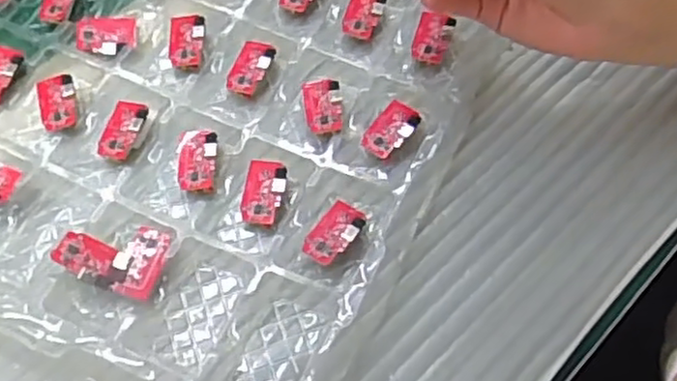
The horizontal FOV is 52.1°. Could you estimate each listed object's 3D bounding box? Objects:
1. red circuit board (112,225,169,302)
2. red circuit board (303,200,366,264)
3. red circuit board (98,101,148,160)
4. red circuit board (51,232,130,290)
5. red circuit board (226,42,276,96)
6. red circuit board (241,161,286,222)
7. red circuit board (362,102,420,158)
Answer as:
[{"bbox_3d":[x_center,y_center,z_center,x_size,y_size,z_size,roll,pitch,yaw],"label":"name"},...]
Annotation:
[{"bbox_3d":[-0.098,0.036,0.353,0.019,0.010,0.038,9,63,4],"label":"red circuit board"},{"bbox_3d":[-0.003,0.022,0.359,0.022,0.010,0.035,35,68,17],"label":"red circuit board"},{"bbox_3d":[-0.120,-0.034,0.384,0.021,0.010,0.033,20,64,10],"label":"red circuit board"},{"bbox_3d":[-0.124,0.035,0.348,0.035,0.010,0.020,22,65,11],"label":"red circuit board"},{"bbox_3d":[-0.051,-0.072,0.405,0.021,0.005,0.034,14,68,20],"label":"red circuit board"},{"bbox_3d":[-0.040,0.000,0.372,0.022,0.006,0.036,5,76,11],"label":"red circuit board"},{"bbox_3d":[0.031,-0.034,0.387,0.021,0.011,0.035,34,67,16],"label":"red circuit board"}]

